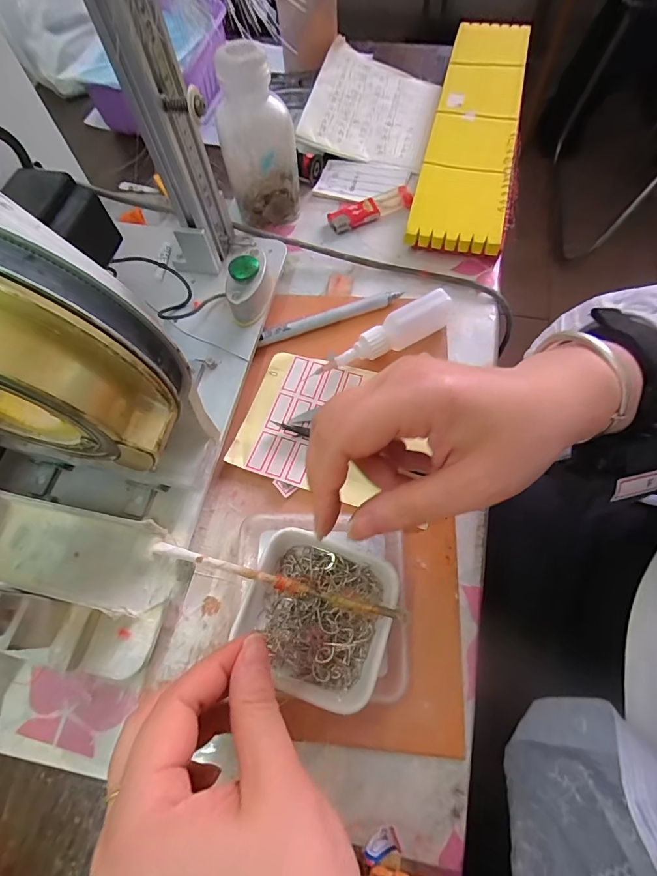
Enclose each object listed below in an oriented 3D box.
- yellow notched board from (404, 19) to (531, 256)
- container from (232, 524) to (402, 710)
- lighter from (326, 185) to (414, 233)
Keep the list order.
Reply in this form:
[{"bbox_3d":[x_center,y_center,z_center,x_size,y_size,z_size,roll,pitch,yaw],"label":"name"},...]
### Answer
[{"bbox_3d":[0.143,-0.306,0.407,0.080,0.016,0.313,13,71,7],"label":"yellow notched board"},{"bbox_3d":[-0.007,0.102,0.247,0.080,0.035,0.080,17,68,10],"label":"container"},{"bbox_3d":[0.039,-0.221,0.400,0.081,0.012,0.025,-20,69,-9],"label":"lighter"}]

